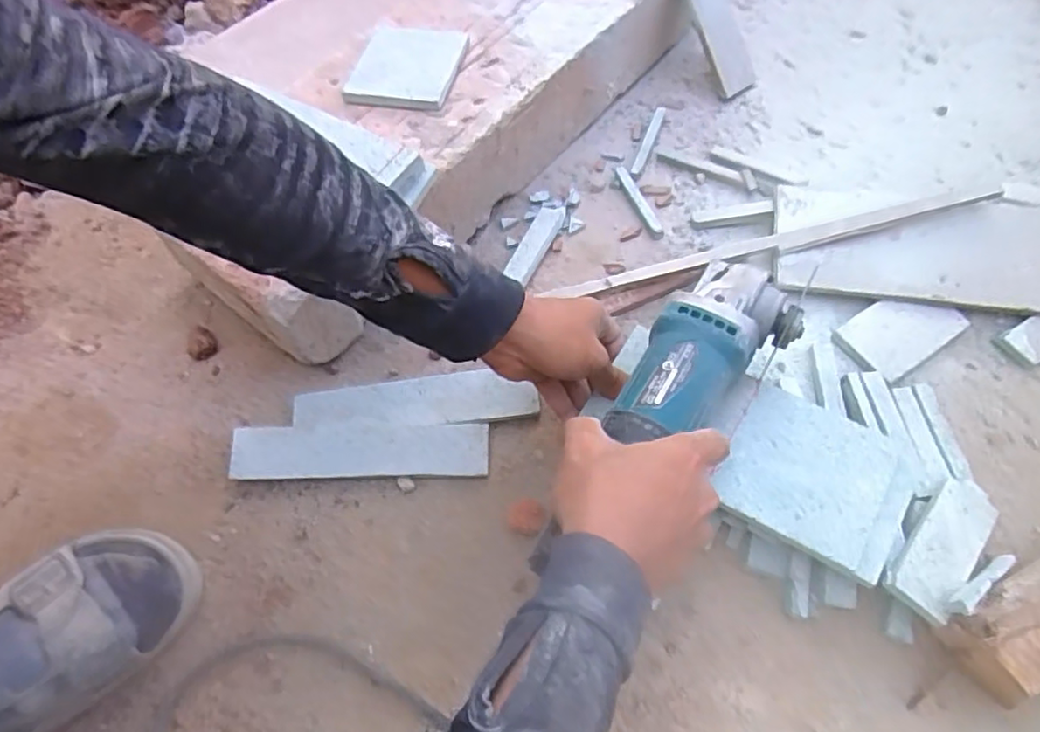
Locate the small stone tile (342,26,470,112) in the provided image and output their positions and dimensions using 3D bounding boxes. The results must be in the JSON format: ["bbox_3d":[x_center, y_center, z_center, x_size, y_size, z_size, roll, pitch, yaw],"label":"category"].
[{"bbox_3d":[-0.102,-0.281,0.599,0.098,0.017,0.113,9,60,10],"label":"small stone tile"}]

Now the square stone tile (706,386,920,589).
[{"bbox_3d":[0.200,0.076,0.435,0.117,0.016,0.100,27,64,22],"label":"square stone tile"}]

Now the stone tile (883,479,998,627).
[{"bbox_3d":[0.279,0.115,0.423,0.040,0.007,0.106,41,63,18],"label":"stone tile"}]

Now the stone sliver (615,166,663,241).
[{"bbox_3d":[0.115,-0.159,0.627,0.011,0.009,0.095,-17,59,-6],"label":"stone sliver"}]

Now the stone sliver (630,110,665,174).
[{"bbox_3d":[0.133,-0.234,0.668,0.010,0.004,0.104,24,61,-2],"label":"stone sliver"}]

